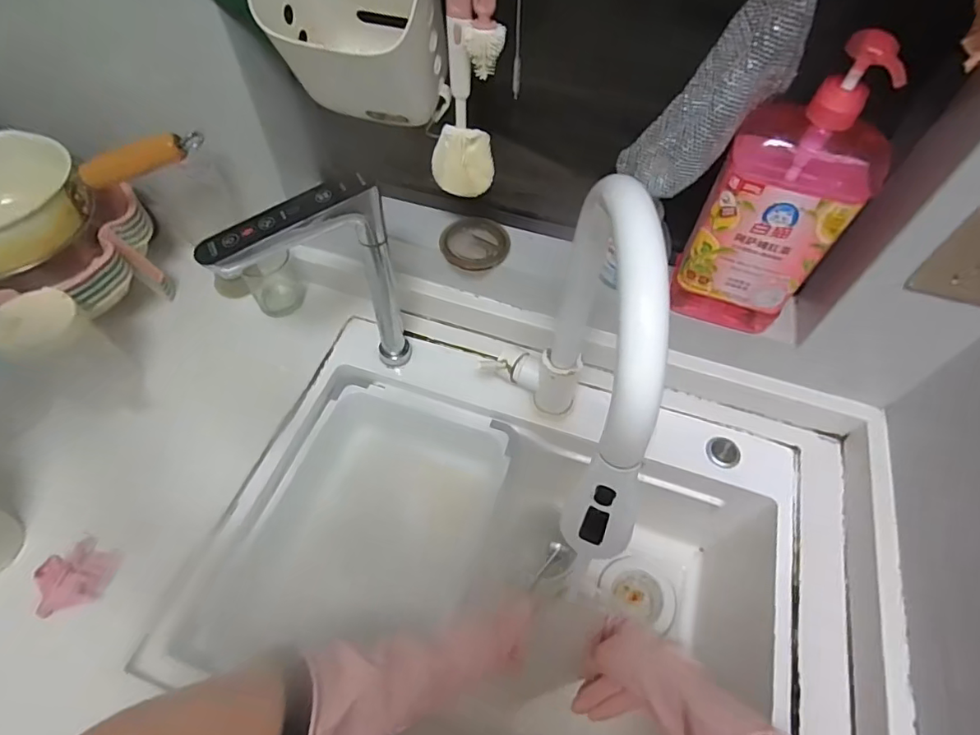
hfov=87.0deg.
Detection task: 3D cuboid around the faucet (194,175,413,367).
[{"bbox_3d":[-0.179,-0.070,0.554,0.162,0.270,0.026,-22,60,-16],"label":"faucet"}]

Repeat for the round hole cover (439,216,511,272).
[{"bbox_3d":[-0.019,-0.151,0.626,0.075,0.015,0.079,1,56,-2],"label":"round hole cover"}]

